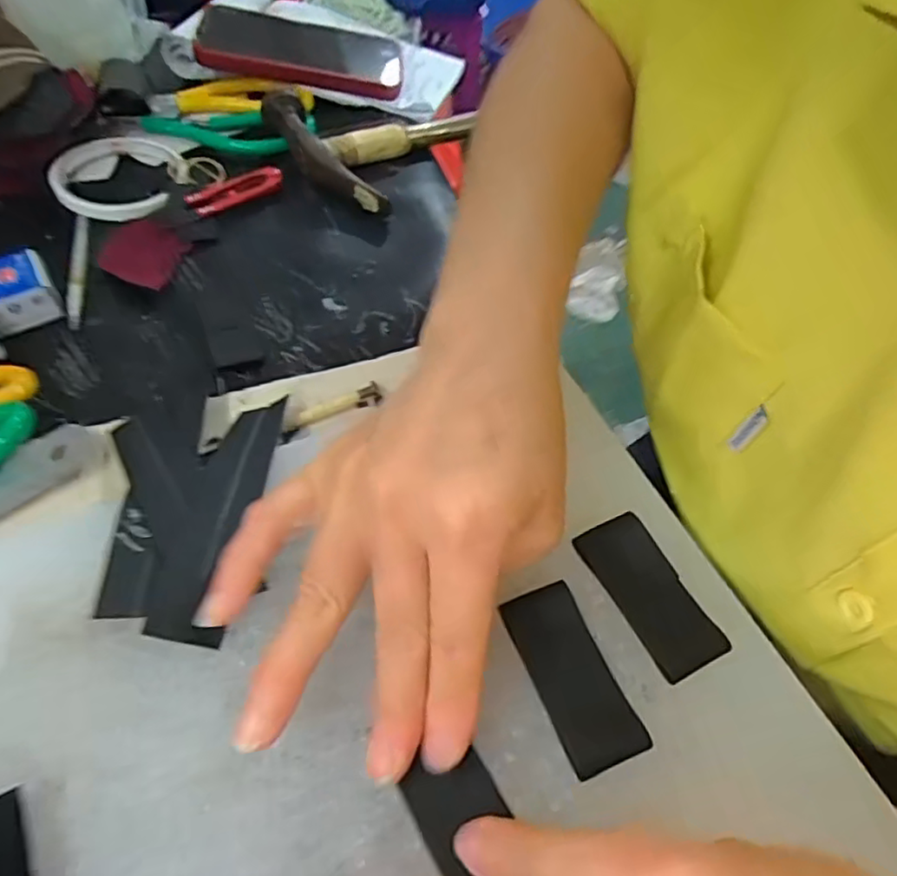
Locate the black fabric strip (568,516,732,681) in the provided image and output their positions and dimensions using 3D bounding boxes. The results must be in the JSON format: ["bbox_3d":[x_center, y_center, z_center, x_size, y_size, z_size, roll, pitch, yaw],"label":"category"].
[{"bbox_3d":[0.074,0.056,0.234,0.027,0.005,0.060,-22,57,-19],"label":"black fabric strip"}]

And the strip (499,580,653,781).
[{"bbox_3d":[0.041,0.080,0.217,0.026,0.004,0.060,-17,56,-16],"label":"strip"}]

